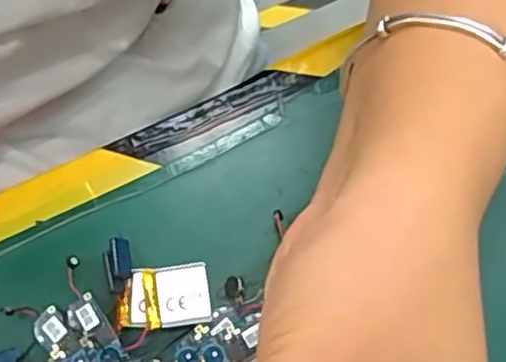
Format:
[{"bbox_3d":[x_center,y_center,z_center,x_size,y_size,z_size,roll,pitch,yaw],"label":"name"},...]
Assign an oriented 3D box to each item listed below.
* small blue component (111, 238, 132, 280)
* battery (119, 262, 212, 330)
[{"bbox_3d":[-0.048,0.028,0.239,0.006,0.005,0.015,-9,68,-4],"label":"small blue component"},{"bbox_3d":[-0.032,0.041,0.235,0.032,0.008,0.021,-4,68,-2],"label":"battery"}]

